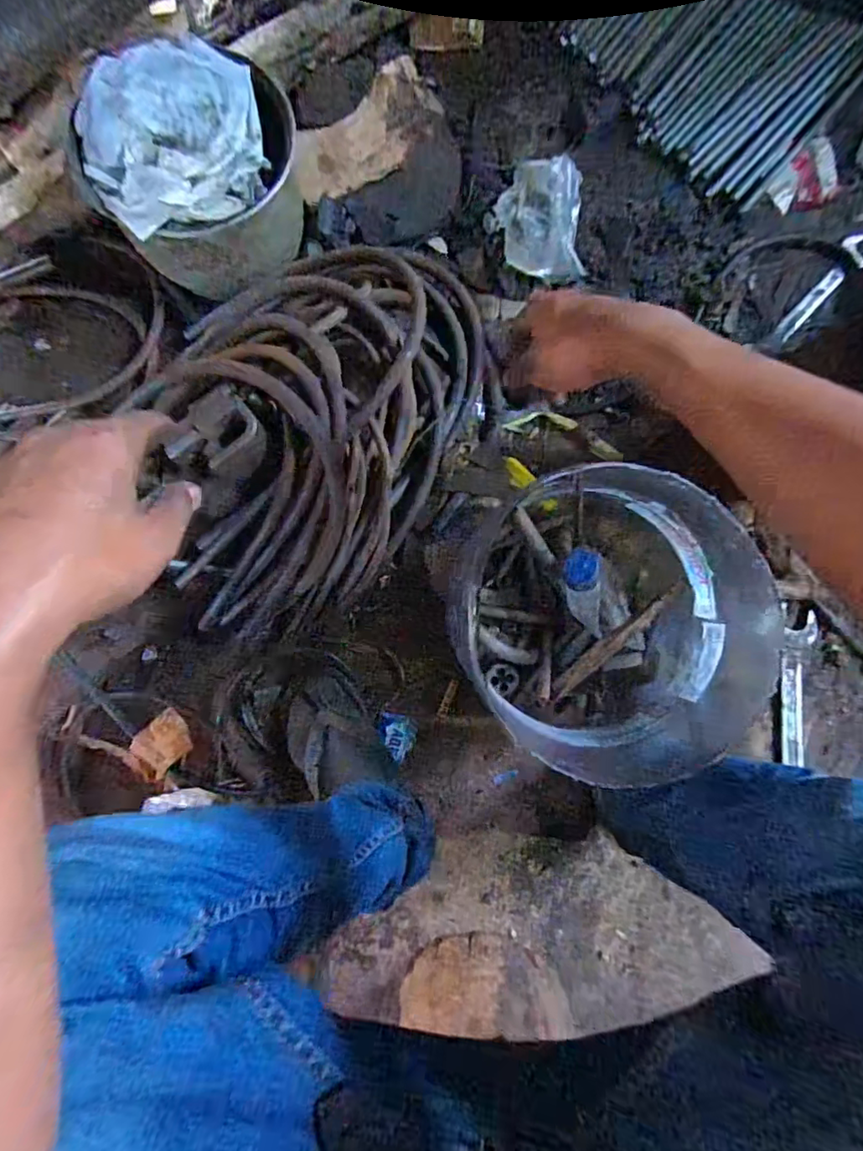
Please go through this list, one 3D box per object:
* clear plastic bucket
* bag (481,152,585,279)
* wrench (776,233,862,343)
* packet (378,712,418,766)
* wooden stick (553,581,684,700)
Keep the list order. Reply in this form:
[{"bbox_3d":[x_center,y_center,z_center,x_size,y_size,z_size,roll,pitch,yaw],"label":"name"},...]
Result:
[{"bbox_3d":[0.172,0.043,0.566,0.220,0.231,0.234,21,88,1],"label":"clear plastic bucket"},{"bbox_3d":[0.130,-0.449,0.692,0.120,0.054,0.151,-4,87,0],"label":"bag"},{"bbox_3d":[0.502,-0.372,0.699,0.169,0.014,0.041,-42,88,-2],"label":"wrench"},{"bbox_3d":[-0.044,0.198,0.669,0.048,0.011,0.056,15,87,1],"label":"packet"},{"bbox_3d":[0.183,0.066,0.543,0.020,0.013,0.161,45,108,2],"label":"wooden stick"}]

